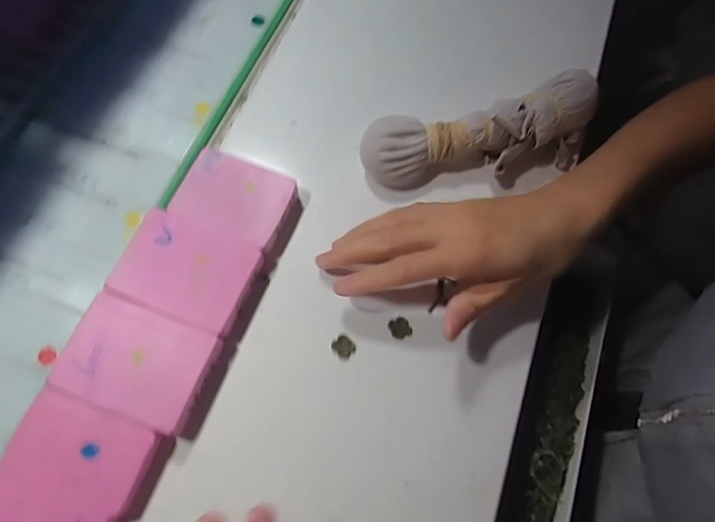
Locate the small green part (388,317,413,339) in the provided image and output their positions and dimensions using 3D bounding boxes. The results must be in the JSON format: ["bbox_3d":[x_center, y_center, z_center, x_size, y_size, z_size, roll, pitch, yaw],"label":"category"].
[{"bbox_3d":[0.028,0.043,0.279,0.013,0.004,0.013,1,71,-2],"label":"small green part"}]

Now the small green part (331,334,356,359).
[{"bbox_3d":[-0.009,0.054,0.273,0.013,0.004,0.012,44,74,12],"label":"small green part"}]

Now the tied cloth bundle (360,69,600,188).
[{"bbox_3d":[0.084,-0.086,0.305,0.164,0.050,0.053,-13,73,-10],"label":"tied cloth bundle"}]

